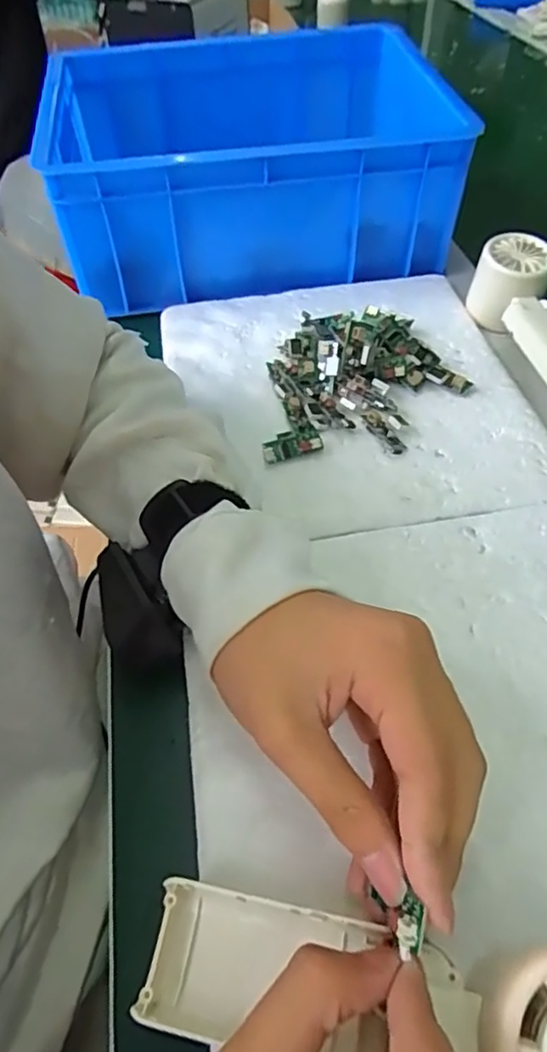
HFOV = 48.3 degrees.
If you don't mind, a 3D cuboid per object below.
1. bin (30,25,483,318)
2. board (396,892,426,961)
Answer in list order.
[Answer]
[{"bbox_3d":[-0.021,-0.341,0.563,0.318,0.114,0.261,-8,50,-3],"label":"bin"},{"bbox_3d":[0.043,0.127,0.192,0.008,0.007,0.017,16,55,16],"label":"board"}]

